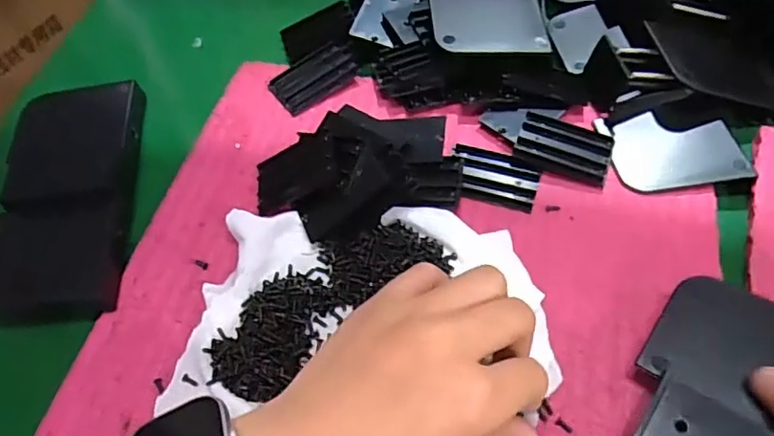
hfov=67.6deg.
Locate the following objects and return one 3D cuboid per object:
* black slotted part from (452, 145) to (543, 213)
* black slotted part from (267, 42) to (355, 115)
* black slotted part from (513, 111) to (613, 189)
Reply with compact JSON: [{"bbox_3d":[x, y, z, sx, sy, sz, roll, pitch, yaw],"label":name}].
[{"bbox_3d":[0.062,-0.024,0.335,0.051,0.006,0.035,15,61,12],"label":"black slotted part"},{"bbox_3d":[-0.050,-0.097,0.393,0.058,0.009,0.032,-36,63,-17],"label":"black slotted part"},{"bbox_3d":[0.104,-0.040,0.341,0.053,0.008,0.035,17,61,14],"label":"black slotted part"}]

